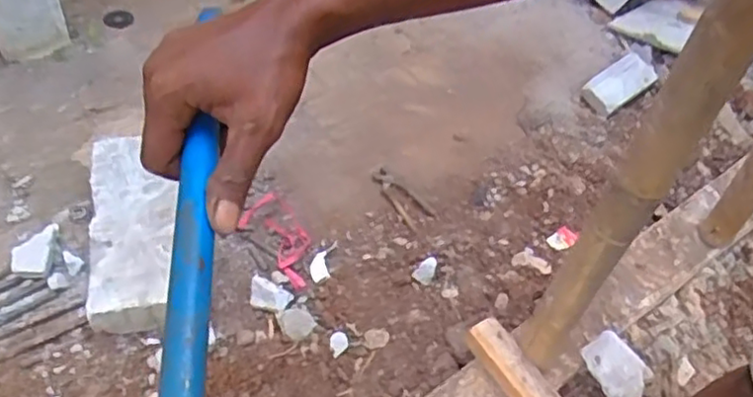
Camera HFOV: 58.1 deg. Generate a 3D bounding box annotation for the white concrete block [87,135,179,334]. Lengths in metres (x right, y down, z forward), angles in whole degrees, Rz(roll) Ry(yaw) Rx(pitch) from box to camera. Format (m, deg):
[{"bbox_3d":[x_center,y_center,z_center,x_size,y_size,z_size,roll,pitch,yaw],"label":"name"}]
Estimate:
[{"bbox_3d":[-0.463,0.048,1.292,0.156,0.075,0.397,-9,62,-10],"label":"white concrete block"}]

